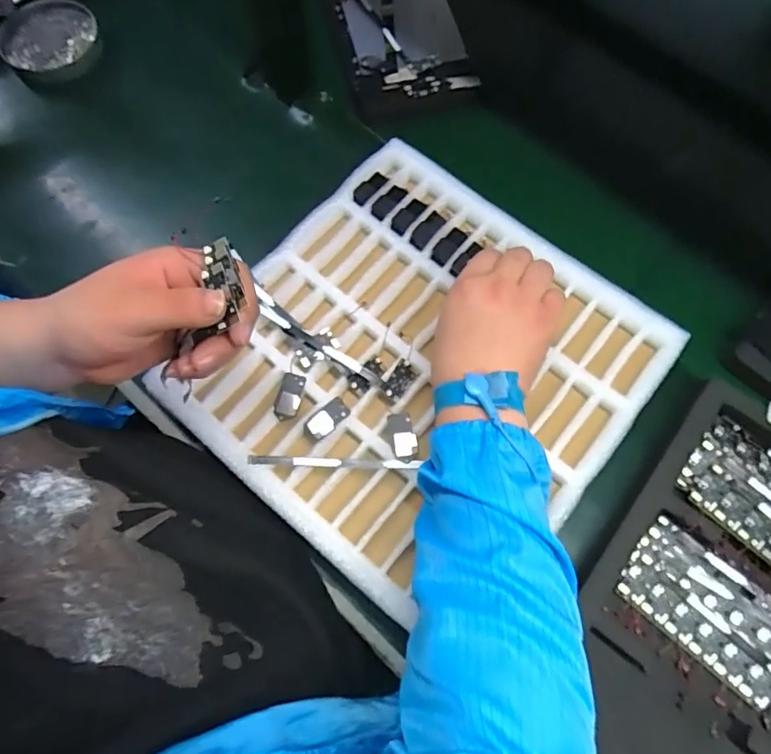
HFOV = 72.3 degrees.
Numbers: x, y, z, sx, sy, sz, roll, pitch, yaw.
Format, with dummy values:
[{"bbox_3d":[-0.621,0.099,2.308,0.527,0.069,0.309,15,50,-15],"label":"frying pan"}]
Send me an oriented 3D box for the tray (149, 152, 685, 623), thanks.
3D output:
[{"bbox_3d":[0.028,-0.016,0.463,0.339,0.036,0.343,40,75,10],"label":"tray"}]

